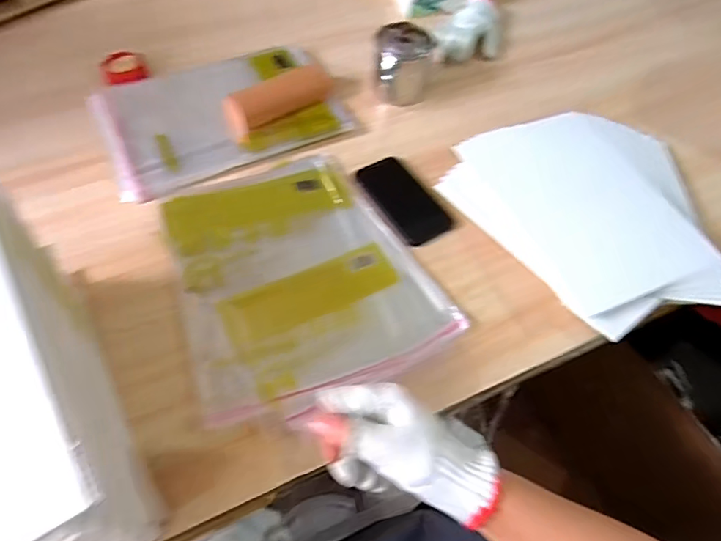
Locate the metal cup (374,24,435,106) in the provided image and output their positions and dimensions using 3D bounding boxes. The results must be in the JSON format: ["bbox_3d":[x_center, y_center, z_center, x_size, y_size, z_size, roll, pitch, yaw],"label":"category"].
[{"bbox_3d":[0.063,-0.306,0.772,0.083,0.107,0.083,2,56,-2],"label":"metal cup"}]

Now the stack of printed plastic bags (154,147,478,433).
[{"bbox_3d":[-0.086,-0.002,0.626,0.285,0.018,0.332,-23,60,-18],"label":"stack of printed plastic bags"}]

